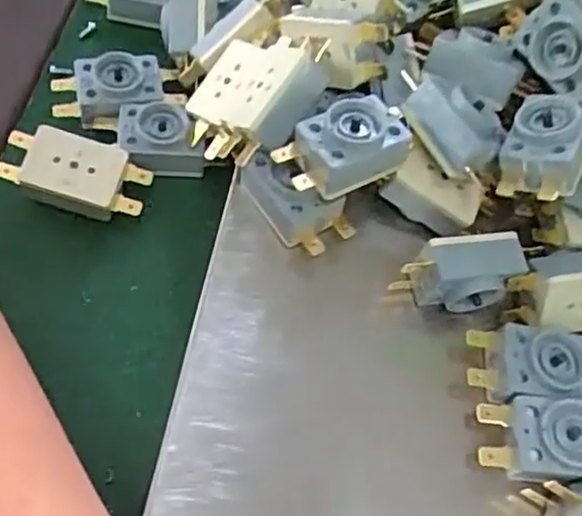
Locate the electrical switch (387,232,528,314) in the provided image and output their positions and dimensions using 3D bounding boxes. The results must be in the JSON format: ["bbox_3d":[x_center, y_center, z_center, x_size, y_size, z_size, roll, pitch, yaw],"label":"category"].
[{"bbox_3d":[0.064,0.007,0.252,0.047,0.028,0.020,-4,63,-11],"label":"electrical switch"}]

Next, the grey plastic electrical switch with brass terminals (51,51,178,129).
[{"bbox_3d":[-0.079,-0.076,0.291,0.053,0.016,0.026,-11,65,-15],"label":"grey plastic electrical switch with brass terminals"}]

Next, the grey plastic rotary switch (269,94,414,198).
[{"bbox_3d":[0.019,-0.041,0.240,0.047,0.015,0.026,-26,69,-21],"label":"grey plastic rotary switch"}]

